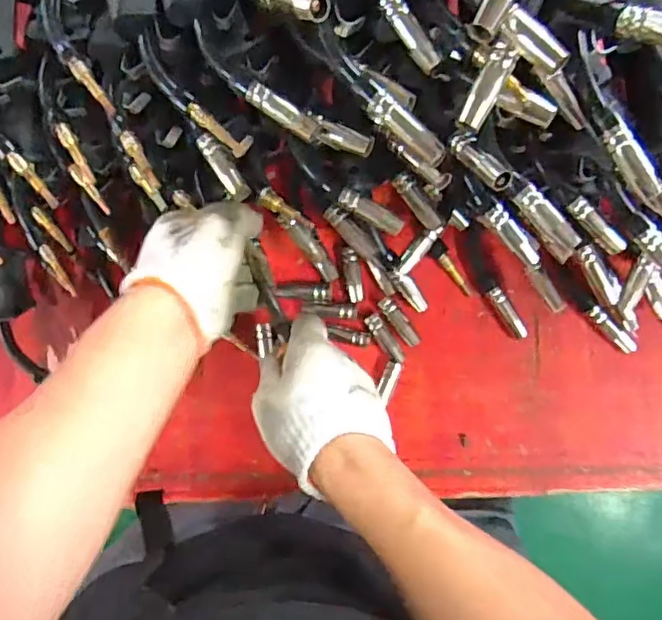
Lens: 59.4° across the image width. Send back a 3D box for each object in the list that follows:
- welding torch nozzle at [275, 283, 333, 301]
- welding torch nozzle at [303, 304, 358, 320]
[{"bbox_3d":[-0.026,-0.017,0.559,0.051,0.014,0.016,-1,89,6],"label":"welding torch nozzle"},{"bbox_3d":[-0.001,0.000,0.555,0.052,0.009,0.013,6,90,6],"label":"welding torch nozzle"}]

